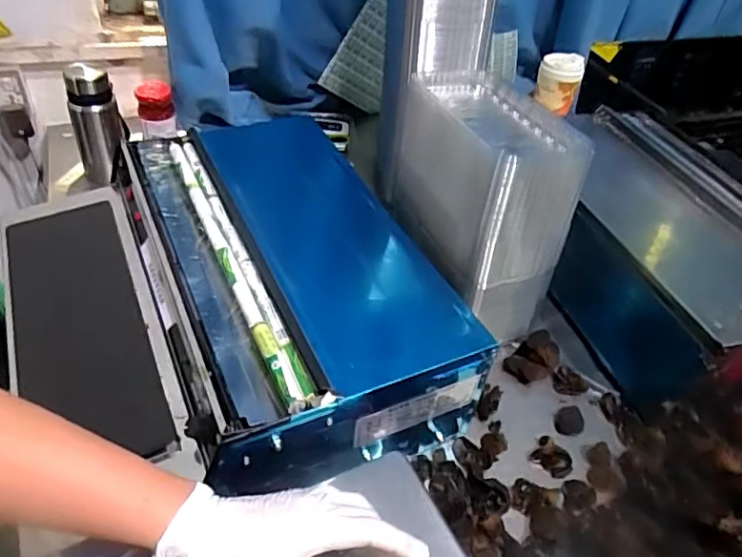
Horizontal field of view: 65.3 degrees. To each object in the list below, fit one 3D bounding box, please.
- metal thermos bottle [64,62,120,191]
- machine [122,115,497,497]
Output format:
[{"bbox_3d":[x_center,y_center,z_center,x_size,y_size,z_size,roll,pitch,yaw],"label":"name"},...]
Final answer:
[{"bbox_3d":[-0.449,-0.249,0.950,0.070,0.192,0.064,-19,47,-26],"label":"metal thermos bottle"},{"bbox_3d":[-0.098,0.010,0.691,0.280,0.189,0.512,-13,45,-21],"label":"machine"}]

